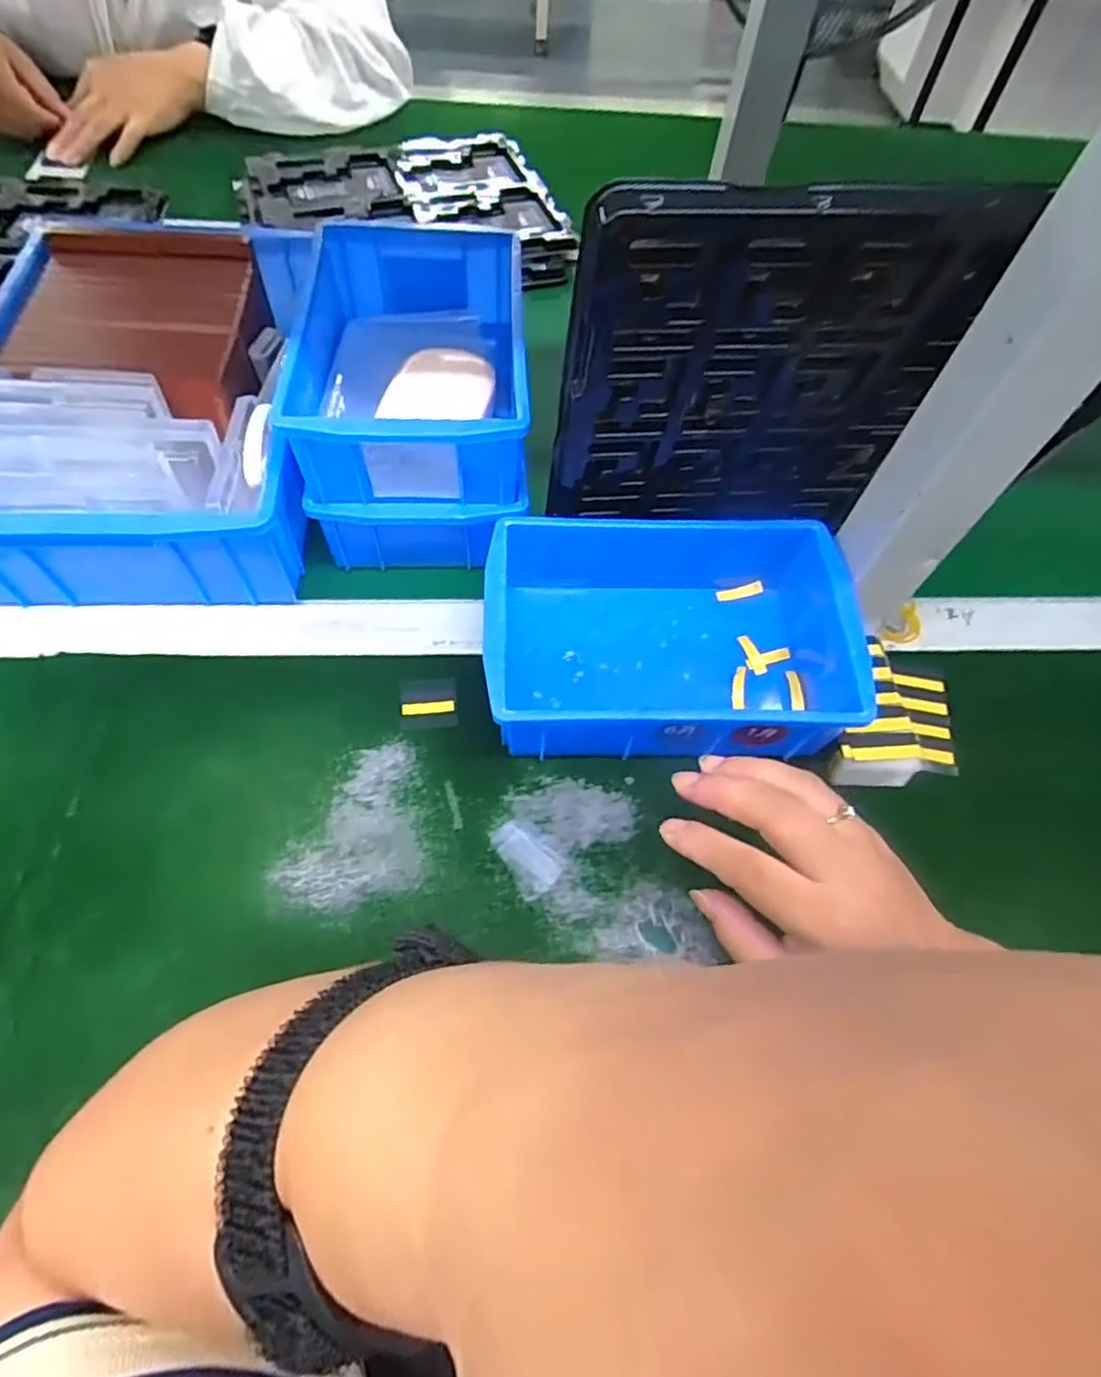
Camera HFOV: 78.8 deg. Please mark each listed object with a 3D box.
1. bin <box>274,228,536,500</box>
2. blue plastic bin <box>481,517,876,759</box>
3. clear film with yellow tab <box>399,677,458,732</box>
[{"bbox_3d":[-0.083,-0.203,0.415,0.127,0.061,0.197,-2,61,-5],"label":"bin"},{"bbox_3d":[0.064,-0.034,0.391,0.196,0.068,0.141,1,61,-3],"label":"blue plastic bin"},{"bbox_3d":[-0.071,0.009,0.393,0.032,0.004,0.030,-6,67,-6],"label":"clear film with yellow tab"}]

